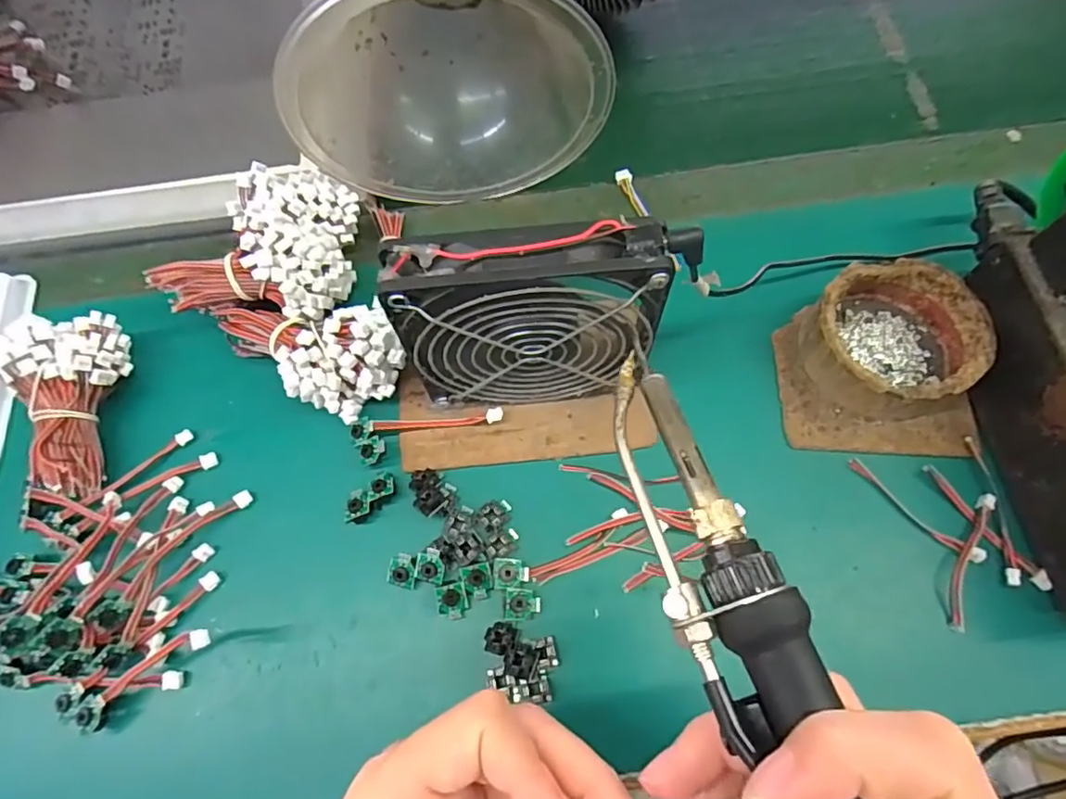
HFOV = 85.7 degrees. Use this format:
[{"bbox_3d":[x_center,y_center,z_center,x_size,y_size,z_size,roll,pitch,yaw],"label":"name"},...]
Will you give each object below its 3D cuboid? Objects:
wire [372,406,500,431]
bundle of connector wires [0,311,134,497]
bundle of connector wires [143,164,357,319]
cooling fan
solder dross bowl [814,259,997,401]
[{"bbox_3d":[-0.054,0.012,0.327,0.072,0.009,0.008,-6,67,0],"label":"wire"},{"bbox_3d":[-0.262,0.001,0.322,0.043,0.043,0.100,0,67,3],"label":"bundle of connector wires"},{"bbox_3d":[-0.163,-0.094,0.354,0.109,0.060,0.099,1,67,3],"label":"bundle of connector wires"},{"bbox_3d":[-0.001,-0.032,0.281,0.117,0.127,0.028,-4,67,1],"label":"cooling fan"},{"bbox_3d":[0.198,-0.034,0.319,0.082,0.041,0.081,-1,67,2],"label":"solder dross bowl"}]

